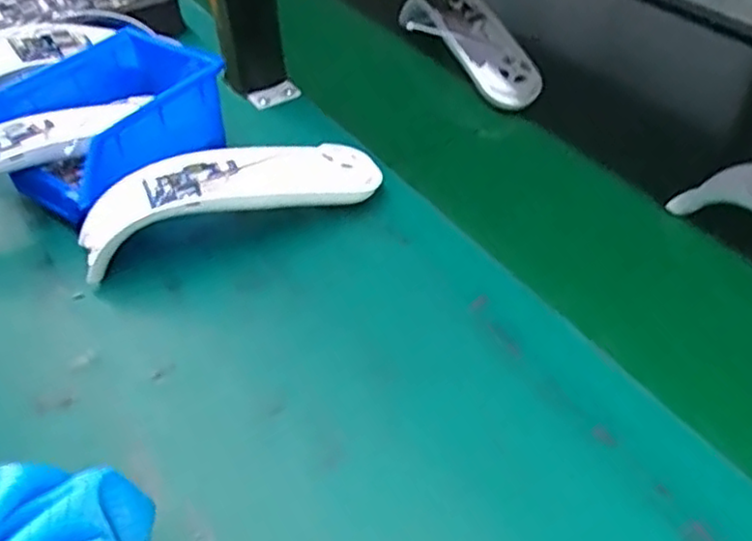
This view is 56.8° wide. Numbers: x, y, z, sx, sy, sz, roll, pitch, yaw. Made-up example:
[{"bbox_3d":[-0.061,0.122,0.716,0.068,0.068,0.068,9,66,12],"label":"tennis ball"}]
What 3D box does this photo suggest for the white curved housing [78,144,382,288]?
[{"bbox_3d":[-0.094,-0.050,0.458,0.197,0.049,0.044,-19,47,-12],"label":"white curved housing"}]

